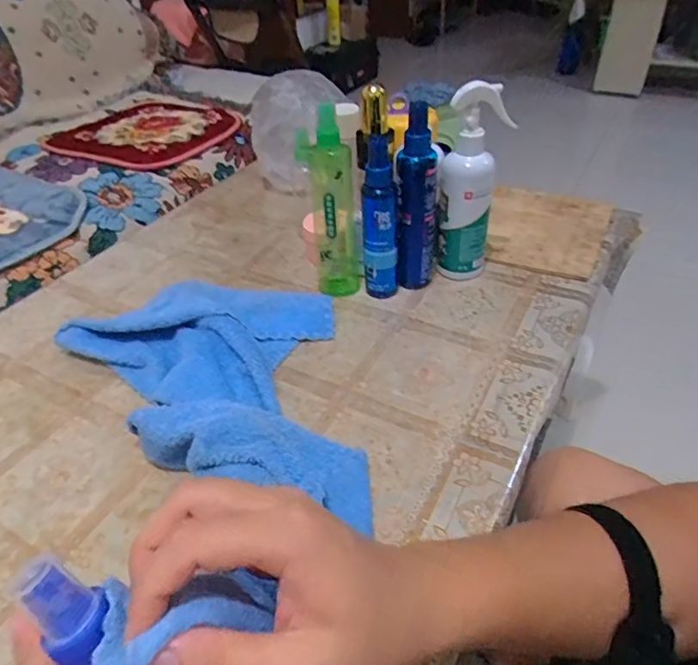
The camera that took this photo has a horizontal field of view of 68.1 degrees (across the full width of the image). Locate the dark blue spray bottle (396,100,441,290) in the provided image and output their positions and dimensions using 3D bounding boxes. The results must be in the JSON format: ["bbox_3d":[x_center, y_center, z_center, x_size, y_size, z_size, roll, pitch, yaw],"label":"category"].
[{"bbox_3d":[0.074,-0.131,0.540,0.041,0.199,0.040,11,43,16],"label":"dark blue spray bottle"}]

